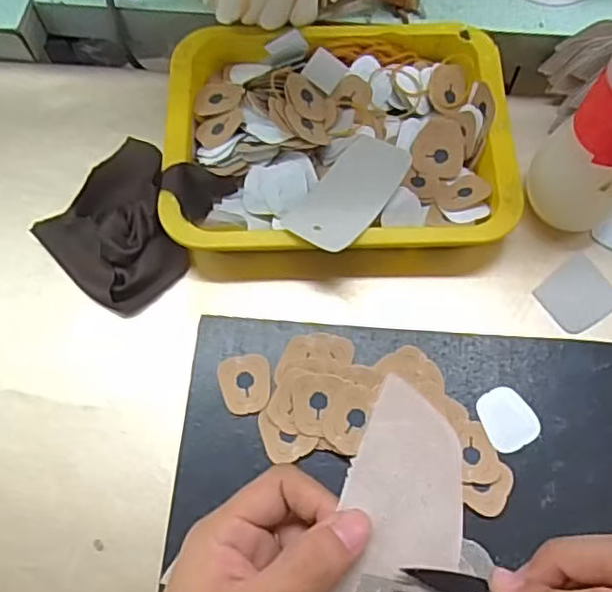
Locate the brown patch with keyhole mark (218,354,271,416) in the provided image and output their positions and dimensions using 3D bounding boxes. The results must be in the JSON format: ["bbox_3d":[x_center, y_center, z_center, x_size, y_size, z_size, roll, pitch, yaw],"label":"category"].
[{"bbox_3d":[-0.040,0.058,0.423,0.032,0.005,0.040,-7,71,-1],"label":"brown patch with keyhole mark"}]

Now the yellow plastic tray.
[{"bbox_3d":[0.023,-0.121,0.485,0.249,0.037,0.193,-1,71,1],"label":"yellow plastic tray"}]

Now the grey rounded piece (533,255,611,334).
[{"bbox_3d":[0.199,0.000,0.469,0.054,0.005,0.046,-34,70,-12],"label":"grey rounded piece"}]

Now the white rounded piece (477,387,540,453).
[{"bbox_3d":[0.130,0.078,0.412,0.033,0.004,0.039,-25,68,-9],"label":"white rounded piece"}]

